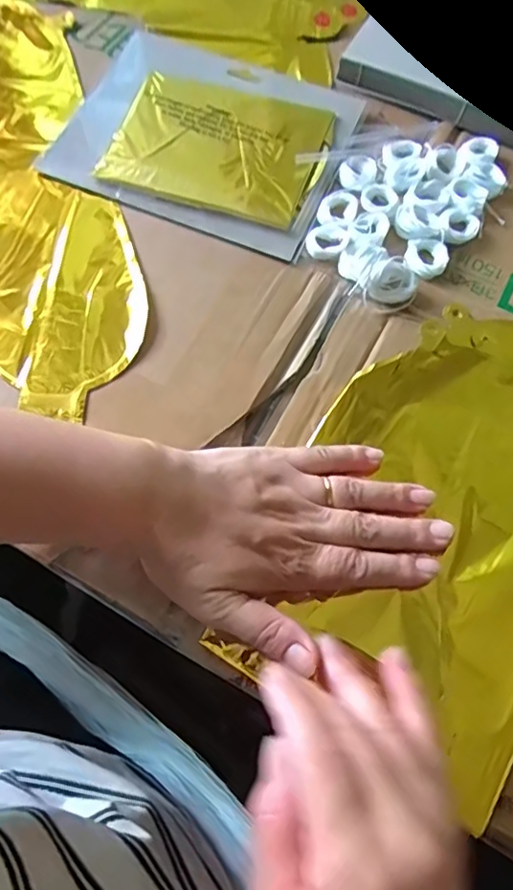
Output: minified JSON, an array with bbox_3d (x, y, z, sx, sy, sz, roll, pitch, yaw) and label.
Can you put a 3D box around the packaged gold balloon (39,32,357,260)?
[{"bbox_3d":[-0.036,-0.232,0.424,0.195,0.010,0.171,20,68,7],"label":"packaged gold balloon"}]

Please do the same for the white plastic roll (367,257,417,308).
[{"bbox_3d":[0.089,-0.105,0.371,0.027,0.020,0.025,1,67,-1],"label":"white plastic roll"}]

